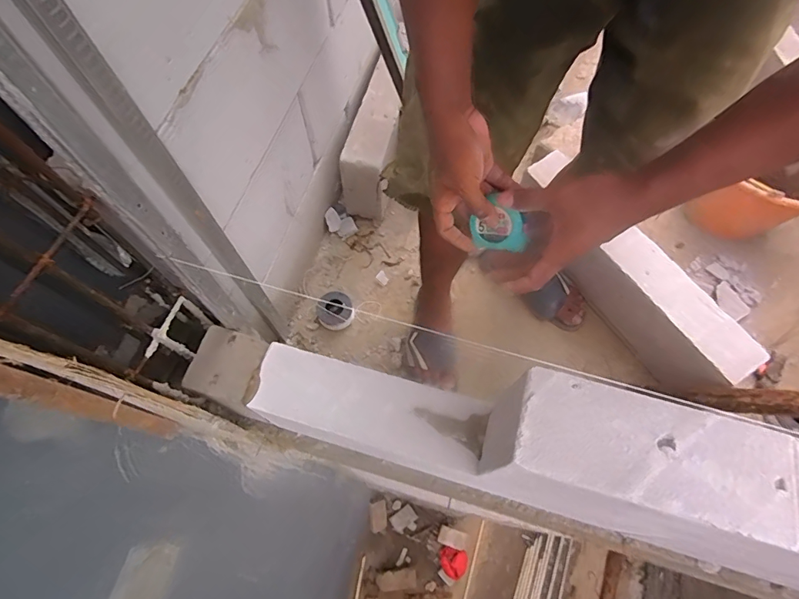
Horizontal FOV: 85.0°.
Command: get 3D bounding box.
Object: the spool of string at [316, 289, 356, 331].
[{"bbox_3d":[-0.156,0.021,1.043,0.085,0.029,0.093,0,65,0],"label":"spool of string"}]

